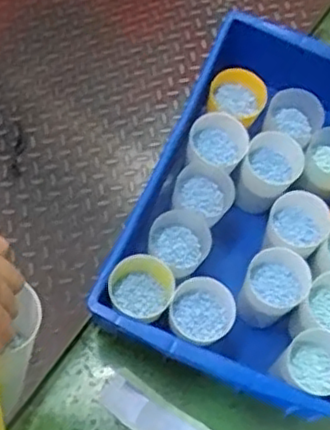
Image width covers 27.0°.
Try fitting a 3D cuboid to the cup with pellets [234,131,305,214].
[{"bbox_3d":[0.116,-0.047,0.787,0.064,0.072,0.076,31,68,10],"label":"cup with pellets"}]

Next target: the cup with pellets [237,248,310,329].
[{"bbox_3d":[0.113,0.084,0.745,0.062,0.085,0.065,1,66,-3],"label":"cup with pellets"}]

